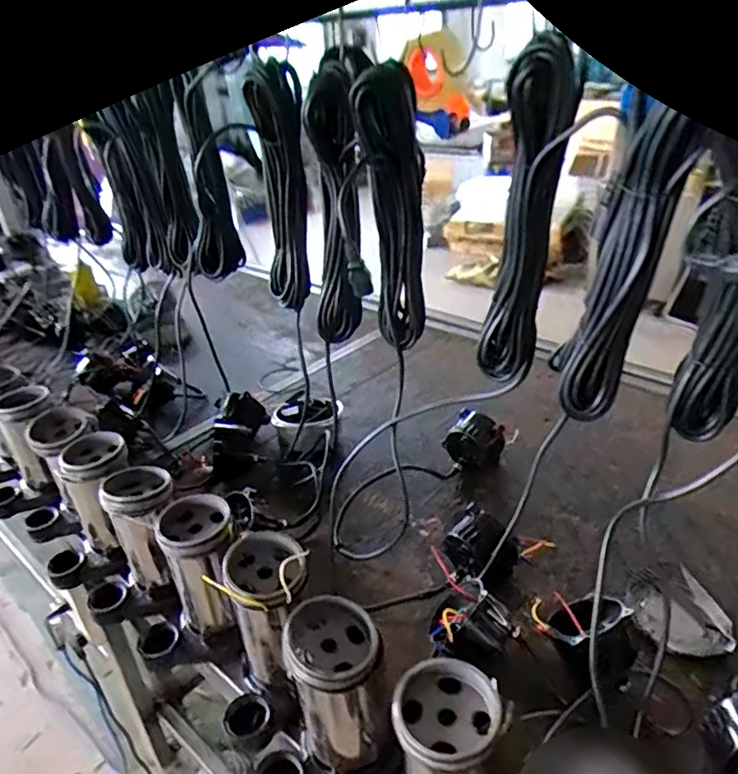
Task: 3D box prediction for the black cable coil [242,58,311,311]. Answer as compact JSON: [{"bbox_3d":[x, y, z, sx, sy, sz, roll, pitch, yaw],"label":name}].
[{"bbox_3d":[-0.126,-0.289,0.900,0.083,0.343,0.045,-7,31,-6],"label":"black cable coil"}]

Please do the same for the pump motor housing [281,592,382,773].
[{"bbox_3d":[-0.037,0.311,0.628,0.104,0.164,0.106,-10,31,-10],"label":"pump motor housing"}]

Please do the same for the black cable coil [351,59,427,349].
[{"bbox_3d":[0.030,-0.211,0.770,0.082,0.338,0.047,-2,30,2],"label":"black cable coil"}]

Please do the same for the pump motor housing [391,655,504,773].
[{"bbox_3d":[0.075,0.341,0.559,0.089,0.169,0.088,-3,30,2],"label":"pump motor housing"}]

